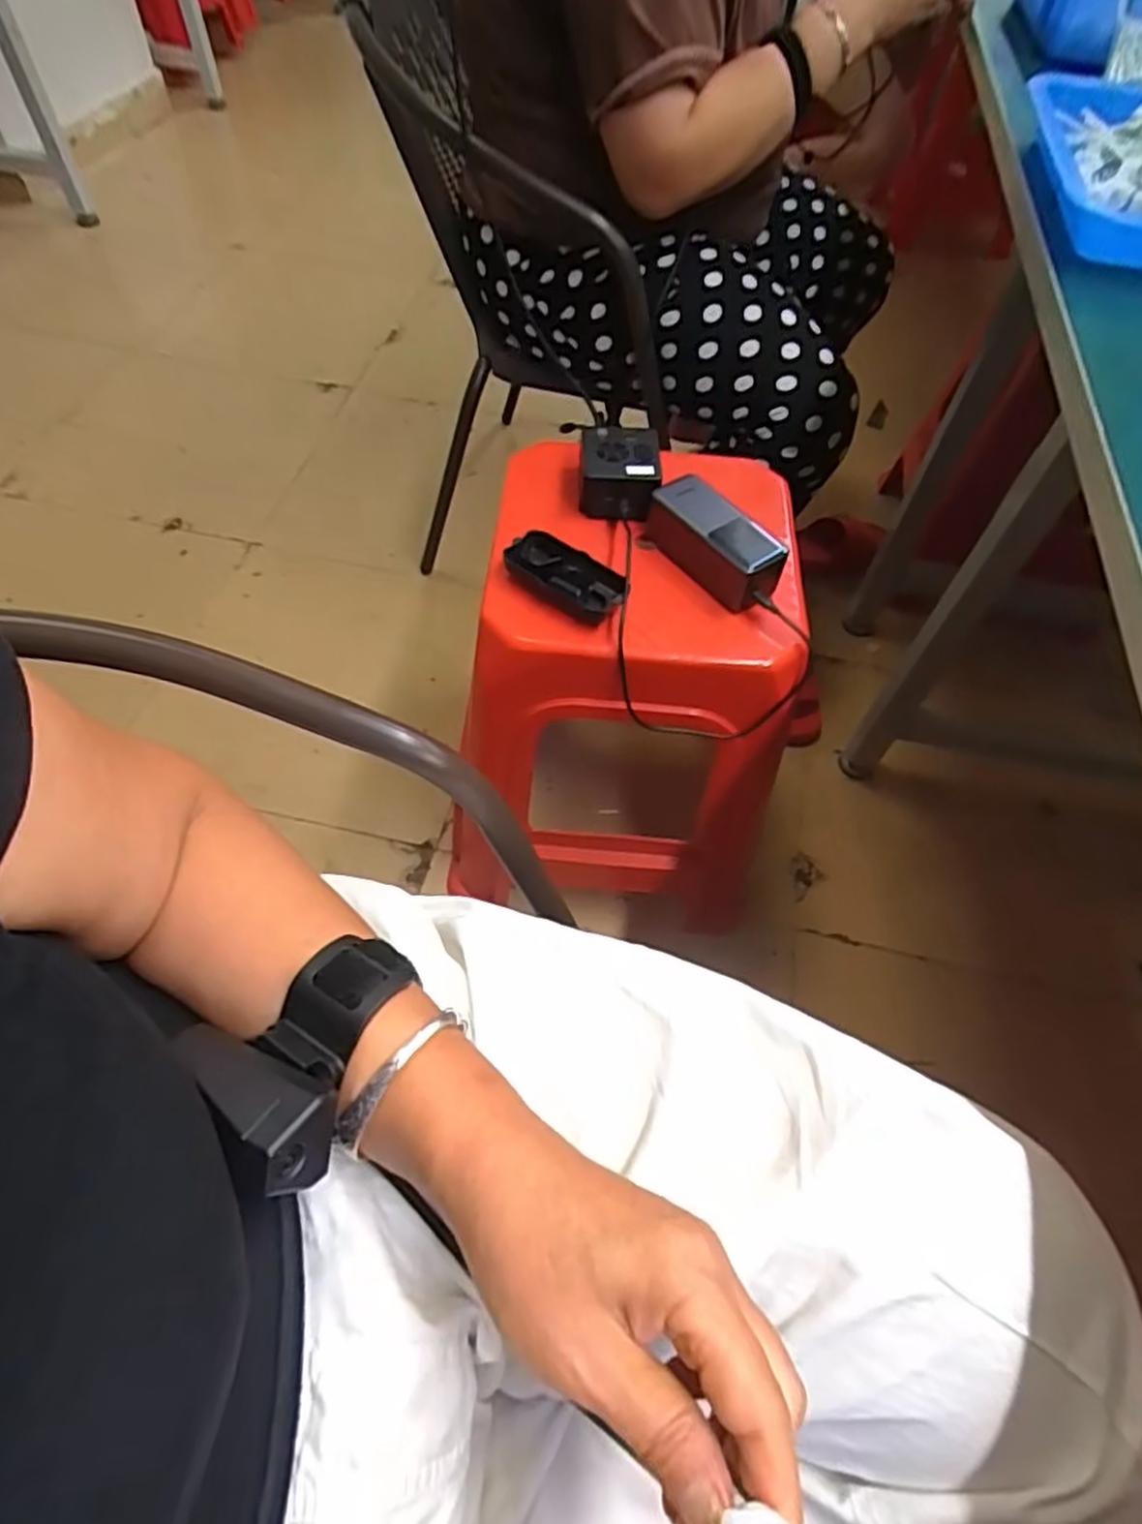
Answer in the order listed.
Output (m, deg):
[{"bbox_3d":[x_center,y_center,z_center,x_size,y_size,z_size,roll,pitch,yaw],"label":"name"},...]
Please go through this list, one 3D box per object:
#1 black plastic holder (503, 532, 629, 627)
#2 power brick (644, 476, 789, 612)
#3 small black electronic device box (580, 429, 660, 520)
[{"bbox_3d":[-0.005,-0.161,0.652,0.108,0.025,0.051,35,62,18],"label":"black plastic holder"},{"bbox_3d":[0.127,-0.197,0.675,0.049,0.060,0.139,-35,65,-22],"label":"power brick"},{"bbox_3d":[0.046,-0.277,0.724,0.072,0.049,0.093,2,57,-2],"label":"small black electronic device box"}]

